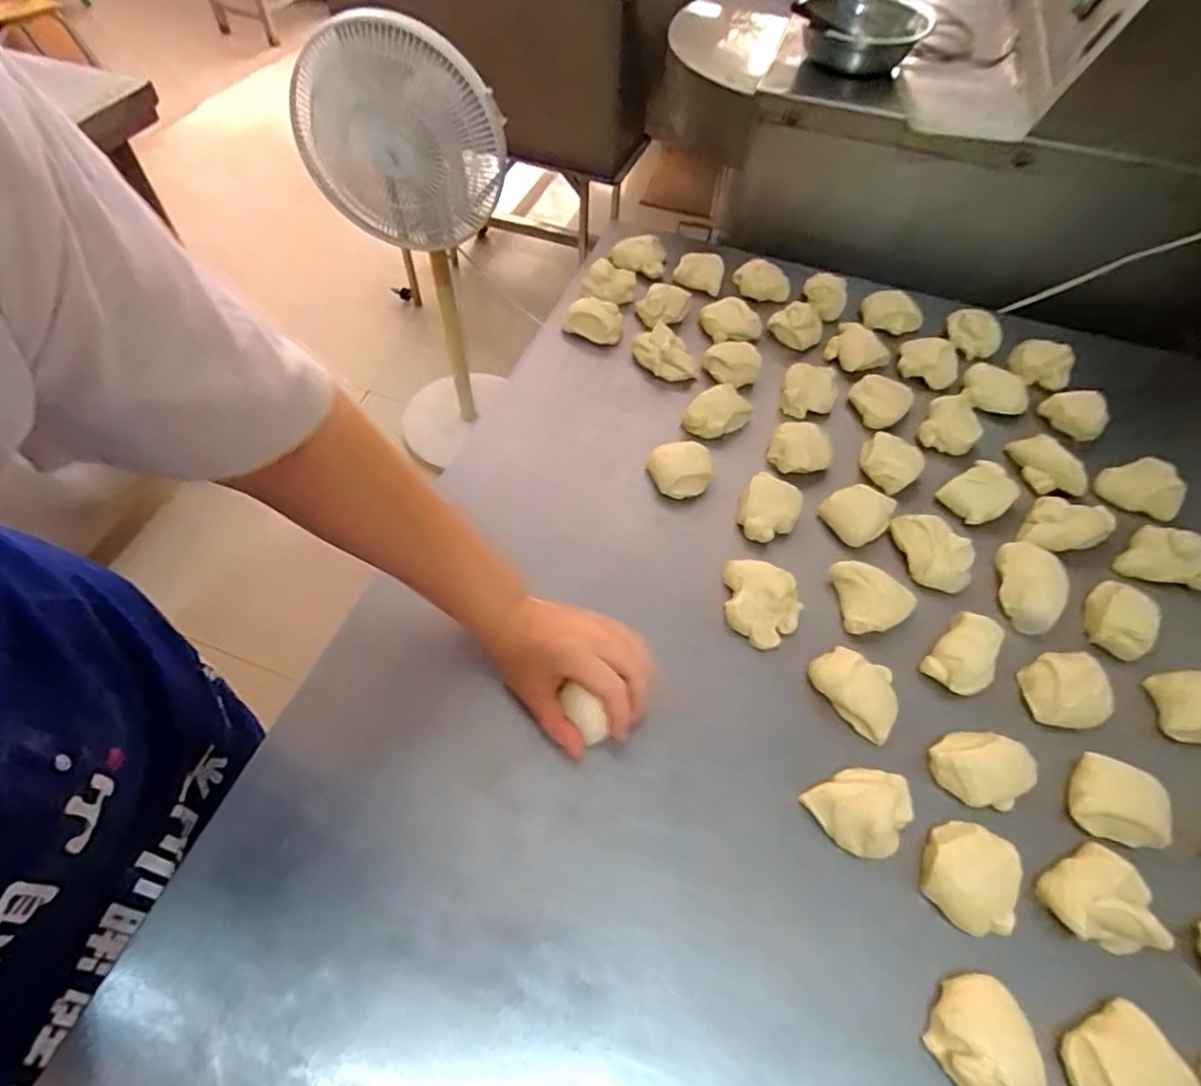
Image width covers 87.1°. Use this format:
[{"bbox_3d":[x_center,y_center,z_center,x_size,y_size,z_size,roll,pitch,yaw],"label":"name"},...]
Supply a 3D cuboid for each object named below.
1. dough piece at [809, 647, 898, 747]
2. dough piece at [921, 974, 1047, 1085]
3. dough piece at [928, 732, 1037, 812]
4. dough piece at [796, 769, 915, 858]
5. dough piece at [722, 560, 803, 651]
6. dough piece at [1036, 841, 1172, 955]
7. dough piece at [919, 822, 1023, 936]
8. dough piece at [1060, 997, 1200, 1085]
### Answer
[{"bbox_3d":[0.206,0.117,0.507,0.072,0.029,0.051,38,63,21],"label":"dough piece"},{"bbox_3d":[0.234,0.301,0.381,0.059,0.026,0.062,38,63,21],"label":"dough piece"},{"bbox_3d":[0.285,0.168,0.474,0.059,0.031,0.059,1,56,-1],"label":"dough piece"},{"bbox_3d":[0.193,0.190,0.455,0.071,0.033,0.057,-22,60,-16],"label":"dough piece"},{"bbox_3d":[0.136,0.049,0.549,0.060,0.035,0.074,-34,64,-22],"label":"dough piece"},{"bbox_3d":[0.338,0.241,0.424,0.059,0.033,0.060,1,56,-1],"label":"dough piece"},{"bbox_3d":[0.252,0.227,0.433,0.053,0.029,0.061,26,59,15],"label":"dough piece"},{"bbox_3d":[0.312,0.316,0.376,0.061,0.028,0.056,1,56,-1],"label":"dough piece"}]

